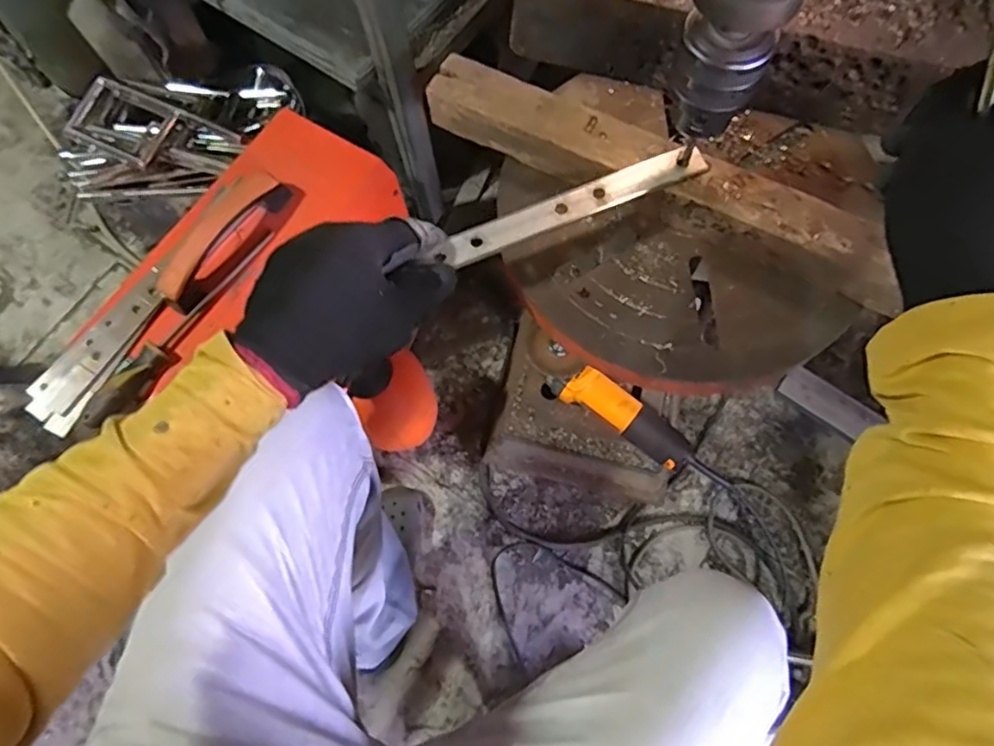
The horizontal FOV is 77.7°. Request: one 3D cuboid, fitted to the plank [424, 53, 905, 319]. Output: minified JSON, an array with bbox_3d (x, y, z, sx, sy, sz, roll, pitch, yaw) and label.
[{"bbox_3d":[0.119,-0.155,0.487,0.385,0.041,0.054,27,74,11],"label":"plank"}]

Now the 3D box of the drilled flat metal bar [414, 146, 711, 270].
[{"bbox_3d":[0.059,-0.126,0.463,0.205,0.008,0.026,-22,71,-5],"label":"drilled flat metal bar"}]

